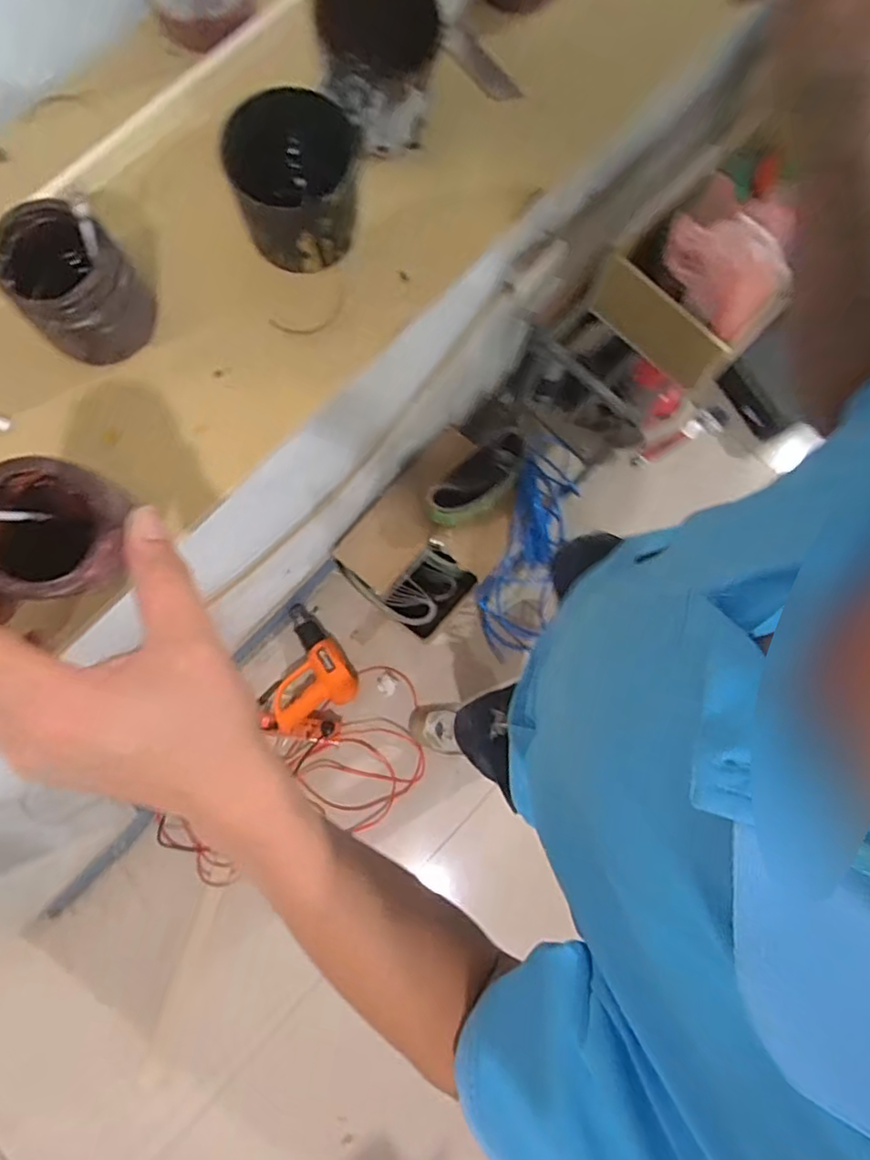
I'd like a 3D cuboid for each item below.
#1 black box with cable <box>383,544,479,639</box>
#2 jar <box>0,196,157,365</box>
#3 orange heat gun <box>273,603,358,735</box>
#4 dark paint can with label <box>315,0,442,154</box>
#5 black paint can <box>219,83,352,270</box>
[{"bbox_3d":[-0.016,0.037,1.460,0.136,0.179,0.189,39,81,5],"label":"black box with cable"},{"bbox_3d":[-0.171,-0.141,0.294,0.053,0.059,0.051,0,80,-1],"label":"jar"},{"bbox_3d":[-0.335,0.210,1.506,0.210,0.070,0.280,-32,82,-6],"label":"orange heat gun"},{"bbox_3d":[-0.028,-0.271,0.320,0.055,0.057,0.059,7,80,0],"label":"dark paint can with label"},{"bbox_3d":[-0.072,-0.204,0.315,0.066,0.052,0.066,0,80,-1],"label":"black paint can"}]

